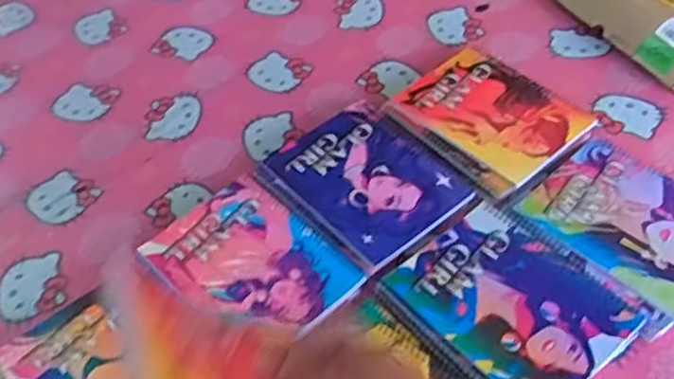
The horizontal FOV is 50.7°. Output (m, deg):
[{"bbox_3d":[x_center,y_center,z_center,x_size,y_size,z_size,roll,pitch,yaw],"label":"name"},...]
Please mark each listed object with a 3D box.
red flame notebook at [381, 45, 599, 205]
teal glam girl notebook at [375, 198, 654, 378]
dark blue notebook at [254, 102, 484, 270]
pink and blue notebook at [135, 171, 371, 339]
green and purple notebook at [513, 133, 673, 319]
[{"bbox_3d":[0.179,-0.089,0.848,0.170,0.017,0.202,-35,54,-22],"label":"red flame notebook"},{"bbox_3d":[0.164,0.103,0.680,0.172,0.010,0.198,-37,55,-24],"label":"teal glam girl notebook"},{"bbox_3d":[0.030,-0.009,0.795,0.163,0.024,0.199,-36,54,-23],"label":"dark blue notebook"},{"bbox_3d":[-0.087,0.070,0.723,0.149,0.017,0.201,-37,57,-25],"label":"pink and blue notebook"},{"bbox_3d":[0.307,0.030,0.731,0.157,0.011,0.198,-37,56,-26],"label":"green and purple notebook"}]

